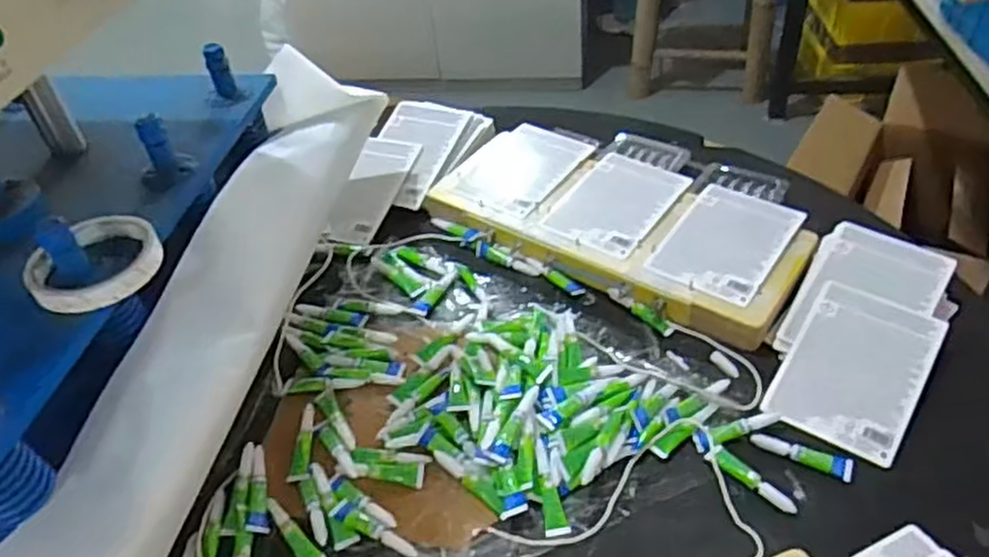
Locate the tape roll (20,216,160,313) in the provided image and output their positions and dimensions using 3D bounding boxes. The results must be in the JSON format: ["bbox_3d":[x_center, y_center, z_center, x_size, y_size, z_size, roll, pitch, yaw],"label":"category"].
[{"bbox_3d":[-0.291,-0.011,0.543,0.089,0.018,0.090,-3,42,3],"label":"tape roll"}]

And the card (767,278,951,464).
[{"bbox_3d":[0.343,0.082,0.705,0.117,0.006,0.173,24,62,28],"label":"card"}]

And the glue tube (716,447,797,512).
[{"bbox_3d":[0.220,0.172,0.633,0.014,0.015,0.077,-36,50,-29],"label":"glue tube"}]

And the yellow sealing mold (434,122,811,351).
[{"bbox_3d":[0.142,-0.075,0.871,0.418,0.031,0.198,25,50,29],"label":"yellow sealing mold"}]

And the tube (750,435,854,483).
[{"bbox_3d":[0.270,0.154,0.652,0.085,0.010,0.022,15,46,21],"label":"tube"}]

